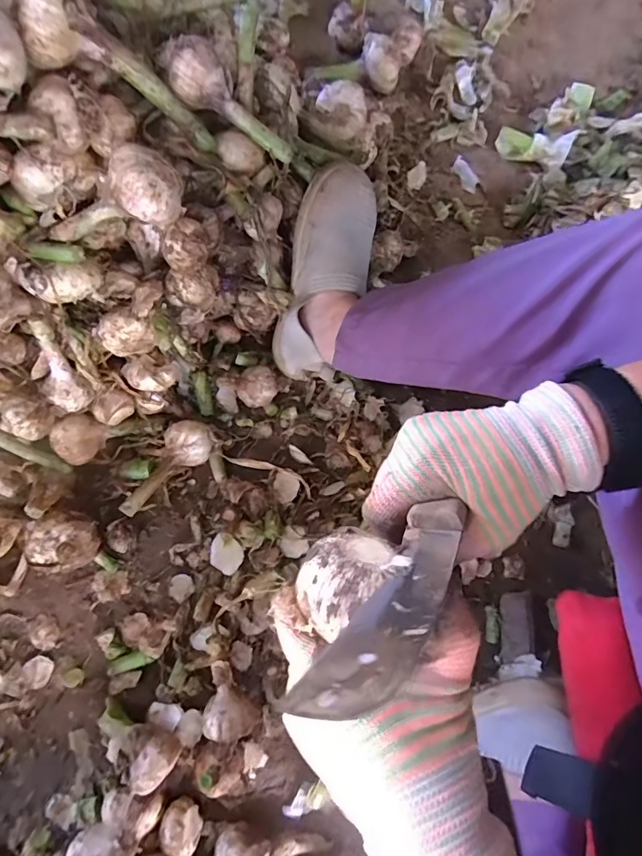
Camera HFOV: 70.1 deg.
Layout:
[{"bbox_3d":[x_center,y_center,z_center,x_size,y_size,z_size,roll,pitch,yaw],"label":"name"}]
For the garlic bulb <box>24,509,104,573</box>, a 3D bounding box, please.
[{"bbox_3d":[-0.264,0.119,0.479,0.051,0.063,0.058,-1,75,-1],"label":"garlic bulb"}]

